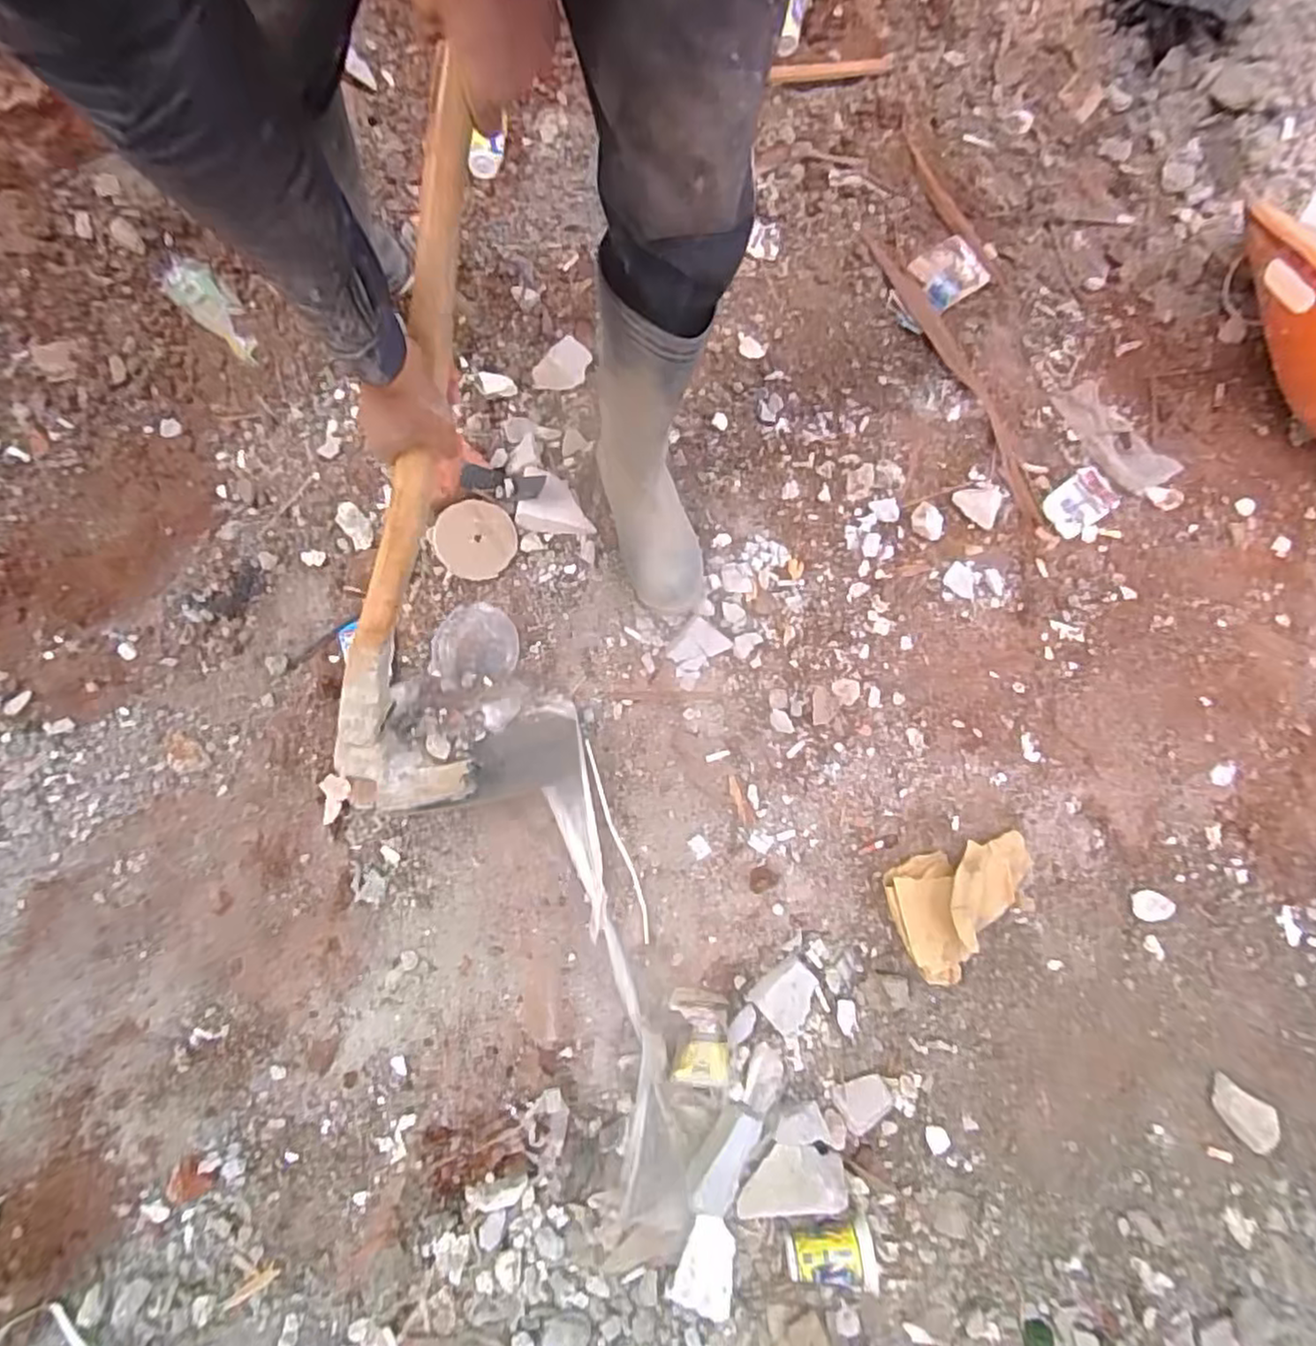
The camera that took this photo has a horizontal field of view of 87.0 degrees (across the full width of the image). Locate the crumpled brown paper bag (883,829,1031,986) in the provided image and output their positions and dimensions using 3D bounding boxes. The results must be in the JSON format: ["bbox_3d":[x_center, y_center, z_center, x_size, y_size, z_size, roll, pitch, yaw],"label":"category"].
[{"bbox_3d":[0.376,0.273,0.836,0.191,0.079,0.151,-25,79,-8],"label":"crumpled brown paper bag"}]

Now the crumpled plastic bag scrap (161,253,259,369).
[{"bbox_3d":[-0.584,-0.476,0.911,0.062,0.034,0.136,-40,107,-10],"label":"crumpled plastic bag scrap"}]

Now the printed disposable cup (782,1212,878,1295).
[{"bbox_3d":[0.190,0.641,0.774,0.092,0.058,0.059,-1,77,-2],"label":"printed disposable cup"}]

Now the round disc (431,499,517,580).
[{"bbox_3d":[-0.243,-0.177,0.922,0.104,0.006,0.100,-2,101,-13],"label":"round disc"}]

